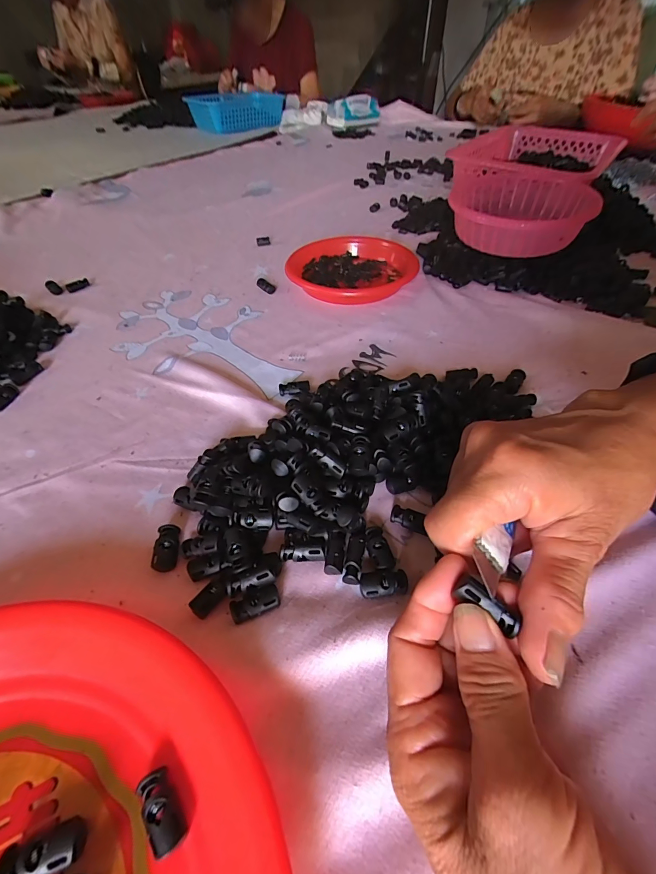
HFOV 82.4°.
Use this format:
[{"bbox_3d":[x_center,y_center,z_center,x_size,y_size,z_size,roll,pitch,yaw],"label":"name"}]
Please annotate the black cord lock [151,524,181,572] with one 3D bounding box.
[{"bbox_3d":[-0.102,0.069,0.236,0.014,0.010,0.026,-1,48,-1],"label":"black cord lock"}]

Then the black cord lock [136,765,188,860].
[{"bbox_3d":[-0.069,0.155,0.156,0.013,0.008,0.027,-30,55,-24],"label":"black cord lock"}]

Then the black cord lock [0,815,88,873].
[{"bbox_3d":[-0.112,0.163,0.147,0.029,0.009,0.015,-13,50,-11],"label":"black cord lock"}]

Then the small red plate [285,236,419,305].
[{"bbox_3d":[0.031,-0.215,0.479,0.157,0.026,0.151,0,48,0],"label":"small red plate"}]

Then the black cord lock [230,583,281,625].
[{"bbox_3d":[-0.041,0.094,0.212,0.027,0.006,0.014,-17,51,-15],"label":"black cord lock"}]

